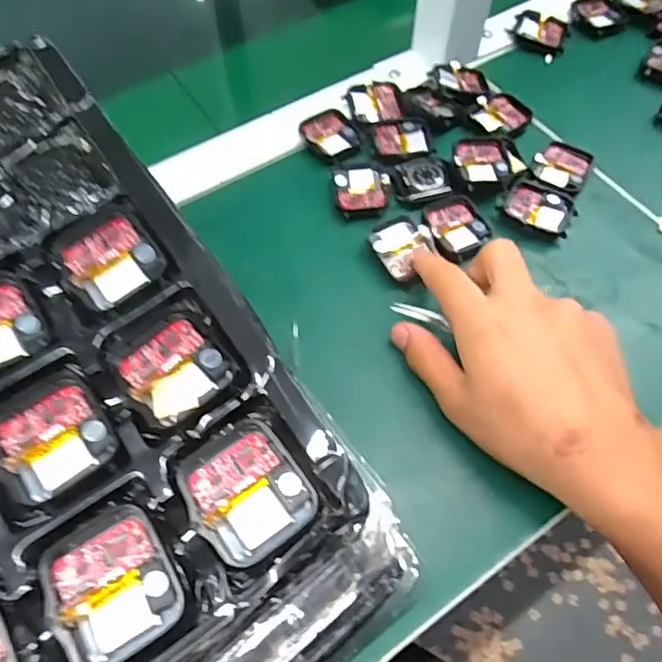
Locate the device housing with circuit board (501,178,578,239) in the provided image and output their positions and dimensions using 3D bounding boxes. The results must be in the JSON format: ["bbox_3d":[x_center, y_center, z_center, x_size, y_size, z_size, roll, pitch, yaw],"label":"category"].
[{"bbox_3d":[0.140,-0.082,0.377,0.046,0.010,0.039,37,67,19],"label":"device housing with circuit board"}]

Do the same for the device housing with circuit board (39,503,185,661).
[{"bbox_3d":[-0.070,0.081,0.178,0.036,0.007,0.042,-26,64,-15],"label":"device housing with circuit board"}]

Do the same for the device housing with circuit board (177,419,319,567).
[{"bbox_3d":[-0.029,0.054,0.192,0.036,0.007,0.042,-33,66,-18],"label":"device housing with circuit board"}]

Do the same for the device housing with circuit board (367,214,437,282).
[{"bbox_3d":[0.047,-0.053,0.359,0.037,0.009,0.043,-15,61,-9],"label":"device housing with circuit board"}]

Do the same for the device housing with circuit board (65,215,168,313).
[{"bbox_3d":[-0.090,-0.029,0.231,0.034,0.007,0.037,-33,66,-17],"label":"device housing with circuit board"}]

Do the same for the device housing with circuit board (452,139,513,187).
[{"bbox_3d":[0.104,-0.115,0.386,0.038,0.011,0.041,-2,60,-1],"label":"device housing with circuit board"}]

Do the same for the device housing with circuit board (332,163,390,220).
[{"bbox_3d":[0.021,-0.098,0.384,0.036,0.004,0.046,-4,60,-3],"label":"device housing with circuit board"}]

